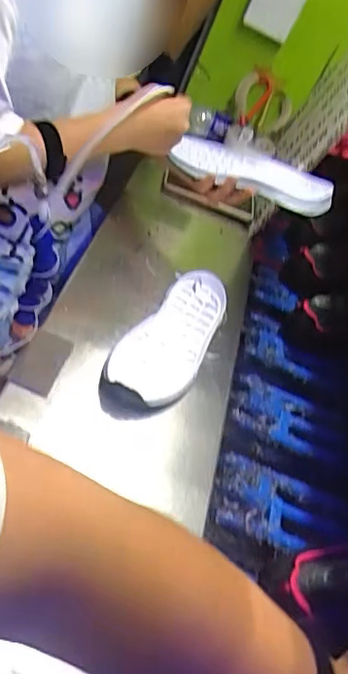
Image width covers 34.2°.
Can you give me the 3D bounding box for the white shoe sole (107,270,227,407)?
[{"bbox_3d":[0.001,-0.003,0.729,0.083,0.050,0.272,18,36,15],"label":"white shoe sole"}]

